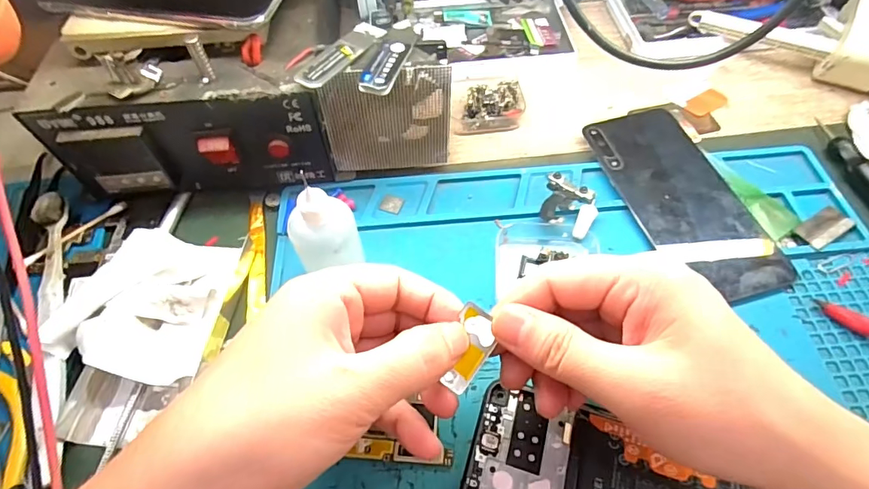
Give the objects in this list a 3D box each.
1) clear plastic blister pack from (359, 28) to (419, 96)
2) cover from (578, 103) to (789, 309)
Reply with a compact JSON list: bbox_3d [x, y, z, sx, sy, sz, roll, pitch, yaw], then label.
[{"bbox_3d":[-0.025,-0.108,0.267,0.019,0.004,0.060,12,59,9],"label":"clear plastic blister pack"},{"bbox_3d":[0.166,-0.033,0.314,0.073,0.006,0.153,-15,59,-8],"label":"cover"}]

